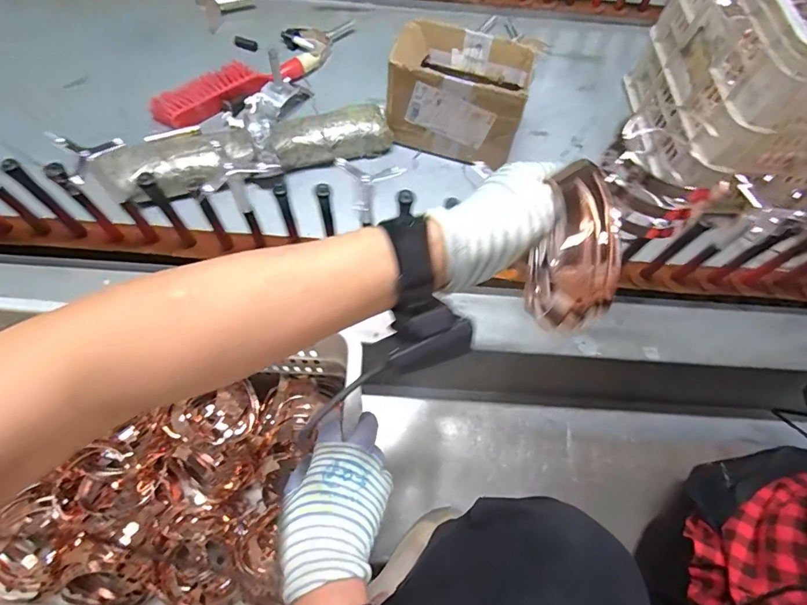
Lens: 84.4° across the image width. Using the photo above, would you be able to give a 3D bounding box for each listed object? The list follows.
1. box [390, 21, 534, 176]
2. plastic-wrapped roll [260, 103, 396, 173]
[{"bbox_3d":[0.086,-0.335,0.720,0.205,0.134,0.143,14,64,4],"label":"box"},{"bbox_3d":[-0.119,-0.270,0.723,0.200,0.054,0.074,-14,65,-10],"label":"plastic-wrapped roll"}]

